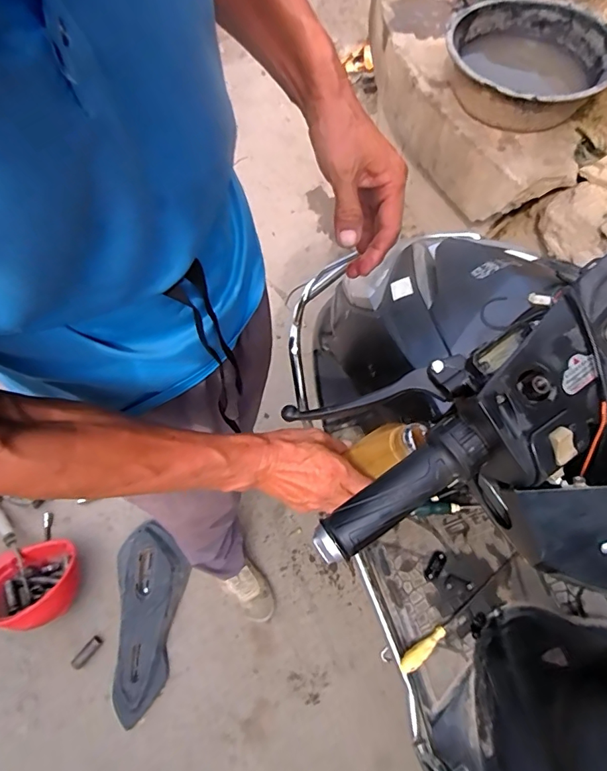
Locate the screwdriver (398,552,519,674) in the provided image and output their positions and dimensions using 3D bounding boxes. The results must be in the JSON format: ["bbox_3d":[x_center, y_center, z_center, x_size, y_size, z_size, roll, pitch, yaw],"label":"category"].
[{"bbox_3d":[0.303,0.426,0.861,0.314,0.032,0.028,-35,70,-16],"label":"screwdriver"}]

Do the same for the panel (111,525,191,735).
[{"bbox_3d":[-0.384,0.577,1.143,0.188,0.042,0.452,-5,65,-3],"label":"panel"}]

